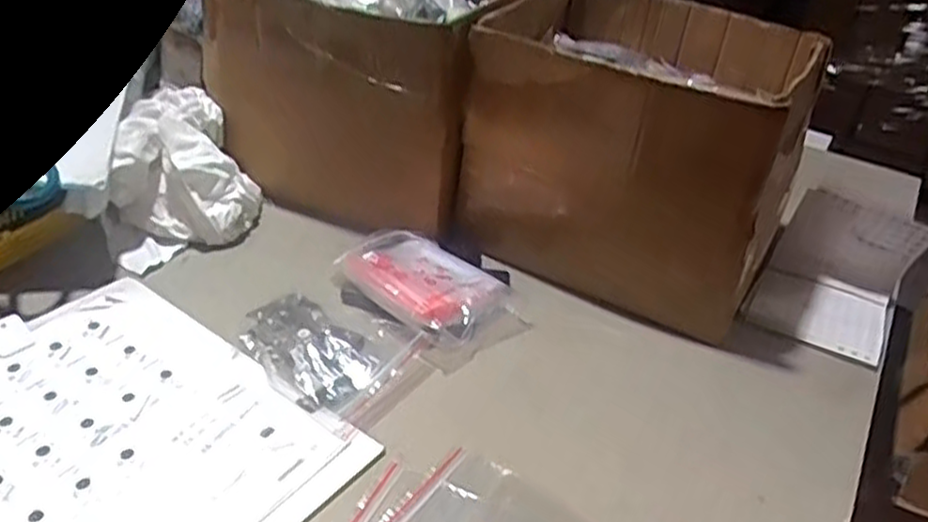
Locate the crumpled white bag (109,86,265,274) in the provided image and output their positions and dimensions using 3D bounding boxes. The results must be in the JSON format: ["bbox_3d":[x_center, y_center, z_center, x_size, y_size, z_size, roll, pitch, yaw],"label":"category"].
[{"bbox_3d":[-0.298,-0.094,0.806,0.152,0.099,0.199,-5,35,-17],"label":"crumpled white bag"}]

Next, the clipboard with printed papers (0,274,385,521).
[{"bbox_3d":[-0.259,0.123,0.568,0.325,0.007,0.228,26,37,27],"label":"clipboard with printed papers"}]

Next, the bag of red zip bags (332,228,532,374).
[{"bbox_3d":[-0.038,0.026,0.736,0.126,0.036,0.186,-18,40,-33],"label":"bag of red zip bags"}]

